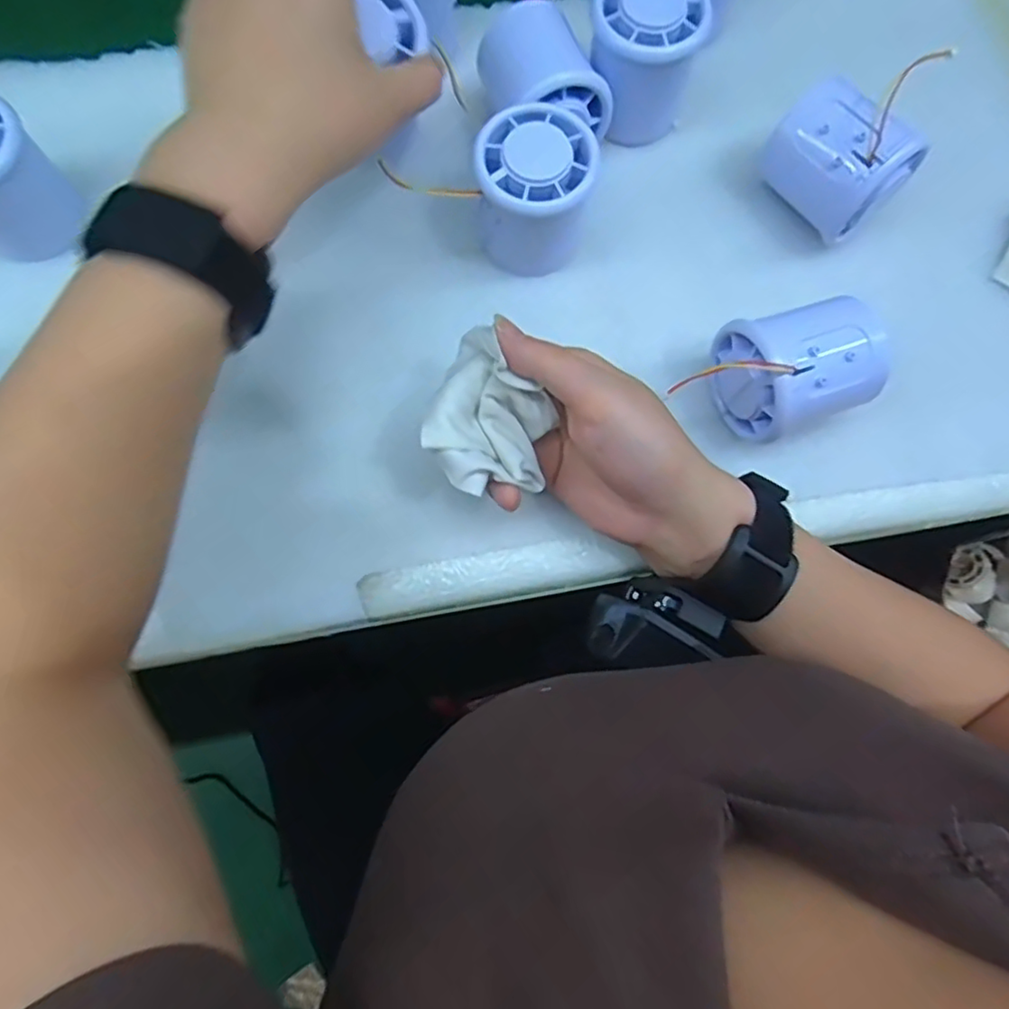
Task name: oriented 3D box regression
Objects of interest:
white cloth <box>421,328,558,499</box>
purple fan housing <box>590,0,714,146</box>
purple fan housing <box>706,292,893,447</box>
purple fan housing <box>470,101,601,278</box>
[{"bbox_3d":[-0.006,-0.032,0.247,0.043,0.029,0.055,19,78,3],"label":"white cloth"},{"bbox_3d":[0.069,-0.226,0.319,0.054,0.054,0.053,12,78,2],"label":"purple fan housing"},{"bbox_3d":[0.130,-0.060,0.286,0.059,0.056,0.053,-22,79,-6],"label":"purple fan housing"},{"bbox_3d":[0.013,-0.148,0.304,0.053,0.056,0.051,16,78,3],"label":"purple fan housing"}]

